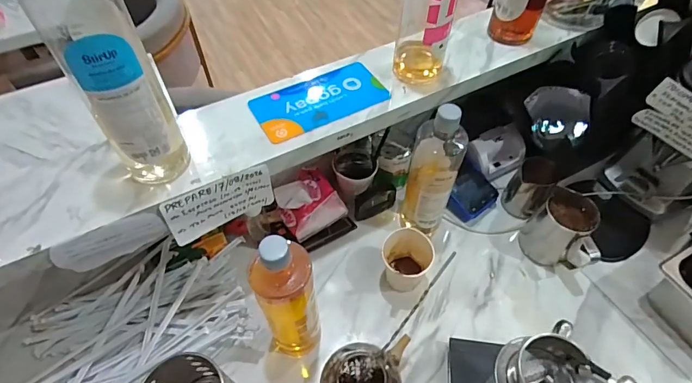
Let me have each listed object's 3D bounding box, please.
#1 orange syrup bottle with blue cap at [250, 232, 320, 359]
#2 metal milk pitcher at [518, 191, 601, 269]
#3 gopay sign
[{"bbox_3d":[-0.069,0.141,0.501,0.073,0.271,0.057,-21,57,-15],"label":"orange syrup bottle with blue cap"},{"bbox_3d":[0.346,0.072,0.642,0.108,0.108,0.086,39,62,24],"label":"metal milk pitcher"},{"bbox_3d":[-0.037,-0.128,0.551,0.179,0.006,0.092,-25,61,-18],"label":"gopay sign"}]

